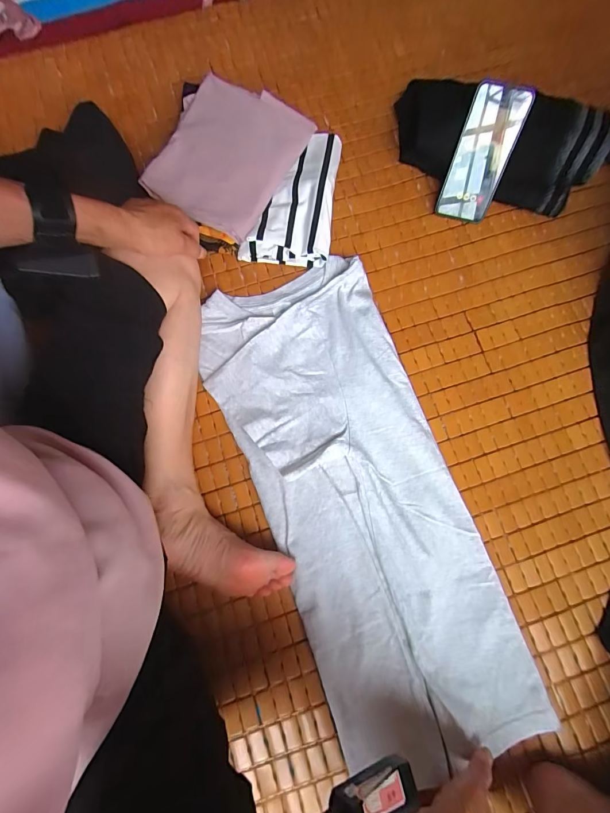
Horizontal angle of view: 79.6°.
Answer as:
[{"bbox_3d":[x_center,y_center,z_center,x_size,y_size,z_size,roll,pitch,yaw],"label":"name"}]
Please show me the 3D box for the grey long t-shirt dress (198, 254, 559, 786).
[{"bbox_3d":[0.063,0.102,0.483,0.253,0.032,0.626,-21,78,-7],"label":"grey long t-shirt dress"}]

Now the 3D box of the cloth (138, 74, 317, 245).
[{"bbox_3d":[-0.116,-0.386,0.562,0.182,0.032,0.243,22,76,4],"label":"cloth"}]

